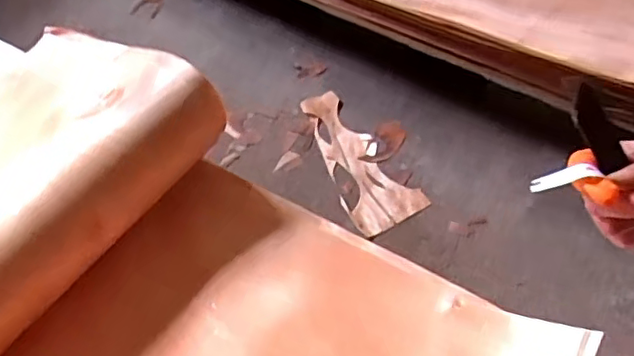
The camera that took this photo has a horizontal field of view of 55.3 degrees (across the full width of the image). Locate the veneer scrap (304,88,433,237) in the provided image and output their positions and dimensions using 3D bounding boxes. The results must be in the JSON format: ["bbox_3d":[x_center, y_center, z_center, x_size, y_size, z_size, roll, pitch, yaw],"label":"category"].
[{"bbox_3d":[0.109,-0.064,1.801,0.206,0.055,0.531,-23,52,-13],"label":"veneer scrap"}]

